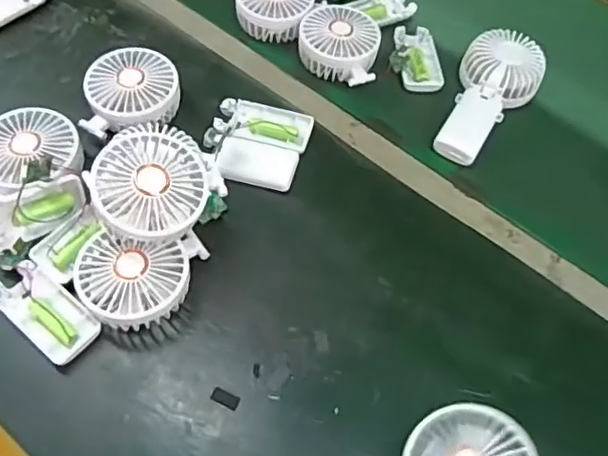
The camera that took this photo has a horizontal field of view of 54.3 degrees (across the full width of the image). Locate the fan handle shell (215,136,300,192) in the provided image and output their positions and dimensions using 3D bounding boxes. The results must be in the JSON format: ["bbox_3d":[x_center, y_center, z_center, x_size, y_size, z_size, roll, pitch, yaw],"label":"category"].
[{"bbox_3d":[-0.045,-0.062,0.572,0.074,0.017,0.044,9,59,1],"label":"fan handle shell"}]

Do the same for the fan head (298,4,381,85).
[{"bbox_3d":[0.038,-0.203,0.661,0.085,0.041,0.090,2,59,-3],"label":"fan head"}]

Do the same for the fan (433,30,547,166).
[{"bbox_3d":[0.202,-0.144,0.643,0.084,0.035,0.183,25,61,10],"label":"fan"}]

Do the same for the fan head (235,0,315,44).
[{"bbox_3d":[-0.034,-0.256,0.682,0.083,0.042,0.075,14,59,4],"label":"fan head"}]

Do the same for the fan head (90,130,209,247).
[{"bbox_3d":[-0.124,-0.032,0.476,0.091,0.038,0.092,44,63,-3],"label":"fan head"}]

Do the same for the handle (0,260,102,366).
[{"bbox_3d":[-0.215,0.070,0.493,0.093,0.018,0.047,36,63,16],"label":"handle"}]

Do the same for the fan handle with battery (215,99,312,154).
[{"bbox_3d":[-0.041,-0.105,0.608,0.096,0.013,0.054,13,59,3],"label":"fan handle with battery"}]

